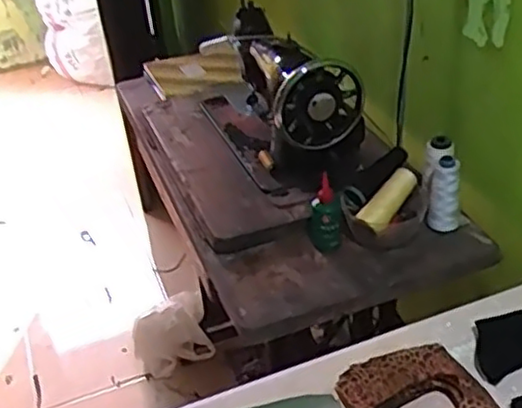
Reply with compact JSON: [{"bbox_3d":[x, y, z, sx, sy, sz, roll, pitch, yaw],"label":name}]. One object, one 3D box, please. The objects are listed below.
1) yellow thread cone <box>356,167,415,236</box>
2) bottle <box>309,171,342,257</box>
[{"bbox_3d":[0.183,-0.005,1.005,0.035,0.043,0.119,27,64,38],"label":"yellow thread cone"},{"bbox_3d":[0.090,0.020,0.993,0.043,0.115,0.032,-3,34,4],"label":"bottle"}]

